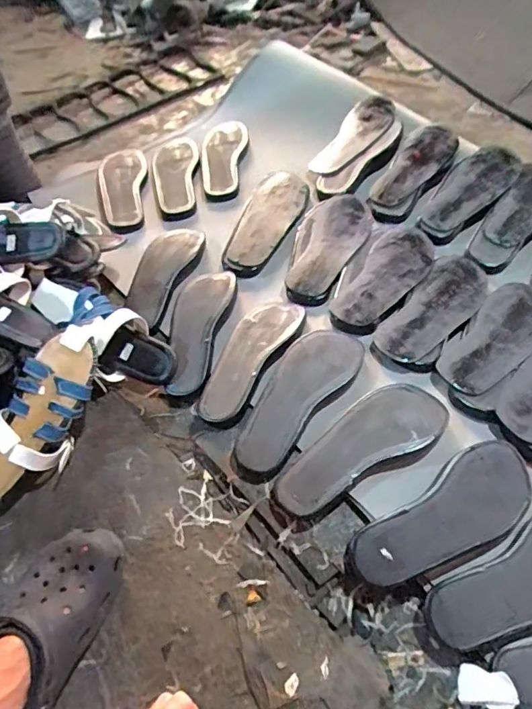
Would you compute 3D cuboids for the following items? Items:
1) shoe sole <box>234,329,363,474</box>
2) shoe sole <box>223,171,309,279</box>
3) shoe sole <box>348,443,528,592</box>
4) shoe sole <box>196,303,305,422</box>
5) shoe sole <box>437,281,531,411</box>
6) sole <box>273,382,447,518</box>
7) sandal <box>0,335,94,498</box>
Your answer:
[{"bbox_3d":[0.039,0.050,0.622,0.089,0.026,0.233,35,65,23],"label":"shoe sole"},{"bbox_3d":[0.000,-0.244,0.865,0.102,0.020,0.259,20,60,16],"label":"shoe sole"},{"bbox_3d":[0.202,0.182,0.527,0.228,0.024,0.084,-28,60,-14],"label":"shoe sole"},{"bbox_3d":[-0.025,-0.002,0.675,0.080,0.029,0.223,26,62,19],"label":"shoe sole"},{"bbox_3d":[0.333,-0.026,0.671,0.089,0.029,0.259,36,66,24],"label":"shoe sole"},{"bbox_3d":[0.113,0.108,0.575,0.231,0.024,0.082,-26,59,-13],"label":"sole"},{"bbox_3d":[-0.288,0.083,0.607,0.098,0.046,0.222,23,78,17],"label":"sandal"}]

